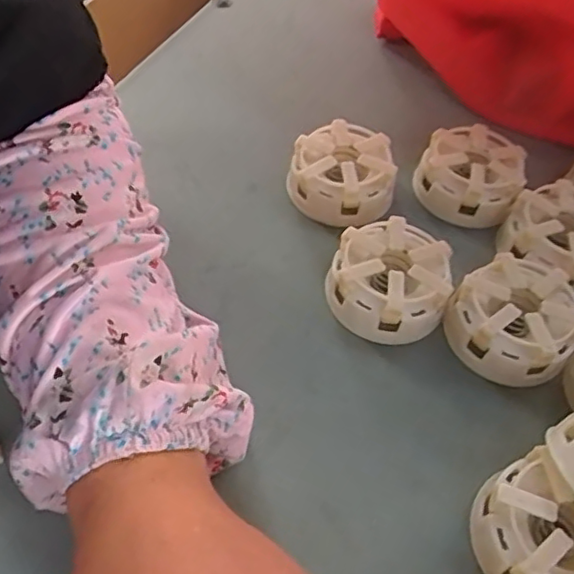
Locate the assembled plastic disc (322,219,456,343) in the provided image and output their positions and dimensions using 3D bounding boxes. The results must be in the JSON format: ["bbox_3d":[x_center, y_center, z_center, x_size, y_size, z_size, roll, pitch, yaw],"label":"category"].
[{"bbox_3d":[0.057,-0.004,0.337,0.065,0.034,0.062,2,53,-3],"label":"assembled plastic disc"}]

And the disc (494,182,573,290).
[{"bbox_3d":[0.168,-0.030,0.369,0.069,0.027,0.070,2,52,-3],"label":"disc"}]

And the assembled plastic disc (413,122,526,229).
[{"bbox_3d":[0.120,-0.074,0.400,0.064,0.031,0.064,2,53,-3],"label":"assembled plastic disc"}]

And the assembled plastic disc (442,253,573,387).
[{"bbox_3d":[0.123,0.018,0.327,0.065,0.030,0.062,2,53,-3],"label":"assembled plastic disc"}]

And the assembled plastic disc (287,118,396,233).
[{"bbox_3d":[0.035,-0.071,0.383,0.065,0.030,0.064,9,53,2],"label":"assembled plastic disc"}]

